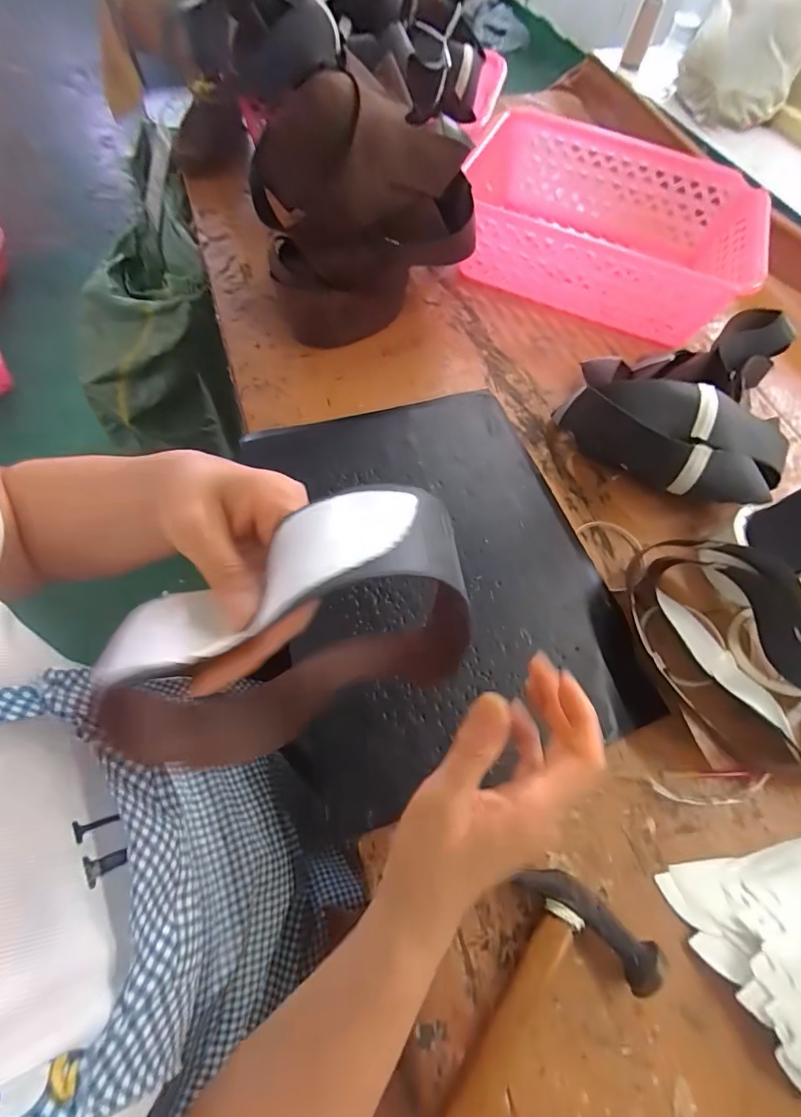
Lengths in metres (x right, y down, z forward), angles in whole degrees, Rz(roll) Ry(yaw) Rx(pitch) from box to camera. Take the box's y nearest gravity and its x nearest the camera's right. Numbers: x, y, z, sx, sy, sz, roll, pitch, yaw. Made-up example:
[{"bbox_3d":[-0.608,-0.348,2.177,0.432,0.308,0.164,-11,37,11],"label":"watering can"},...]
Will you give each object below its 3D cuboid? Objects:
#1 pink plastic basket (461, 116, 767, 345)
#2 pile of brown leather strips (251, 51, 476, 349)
[{"bbox_3d":[0.305,-0.495,0.720,0.418,0.123,0.318,18,63,7],"label":"pink plastic basket"},{"bbox_3d":[-0.040,-0.425,0.587,0.250,0.228,0.160,-15,64,-10],"label":"pile of brown leather strips"}]

